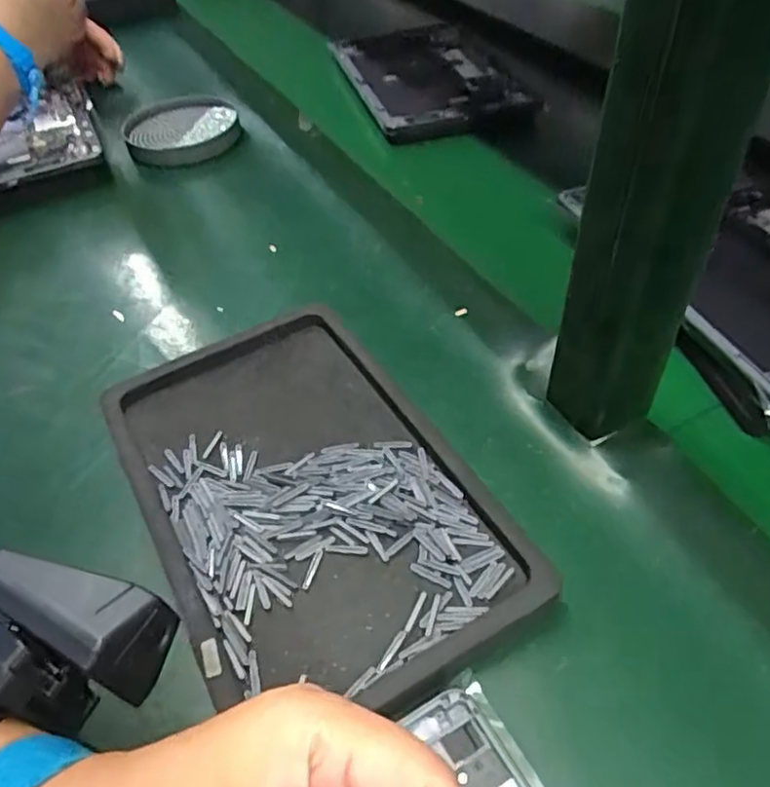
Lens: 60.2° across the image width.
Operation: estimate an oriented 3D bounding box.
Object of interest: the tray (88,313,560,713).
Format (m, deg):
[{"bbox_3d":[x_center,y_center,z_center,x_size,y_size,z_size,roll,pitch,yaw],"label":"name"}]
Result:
[{"bbox_3d":[-0.046,0.044,0.351,0.154,0.016,0.247,-25,52,-19],"label":"tray"}]

